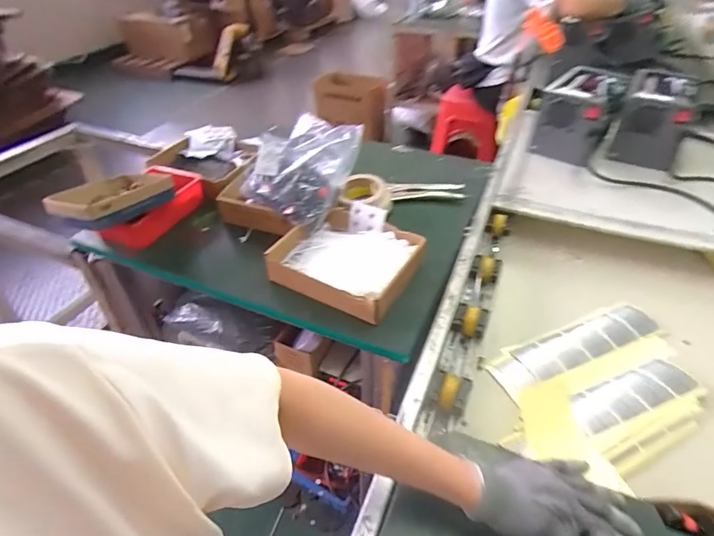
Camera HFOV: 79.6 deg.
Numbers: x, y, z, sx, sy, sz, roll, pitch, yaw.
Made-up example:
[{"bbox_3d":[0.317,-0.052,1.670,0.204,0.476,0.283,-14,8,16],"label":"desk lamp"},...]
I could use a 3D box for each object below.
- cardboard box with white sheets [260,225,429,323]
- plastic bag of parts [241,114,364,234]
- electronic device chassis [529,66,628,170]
[{"bbox_3d":[-0.017,-0.014,0.731,0.220,0.049,0.188,20,44,24],"label":"cardboard box with white sheets"},{"bbox_3d":[-0.102,-0.188,0.819,0.186,0.134,0.188,27,47,30],"label":"plastic bag of parts"},{"bbox_3d":[0.581,-0.401,1.126,0.165,0.150,0.288,23,45,26],"label":"electronic device chassis"}]

